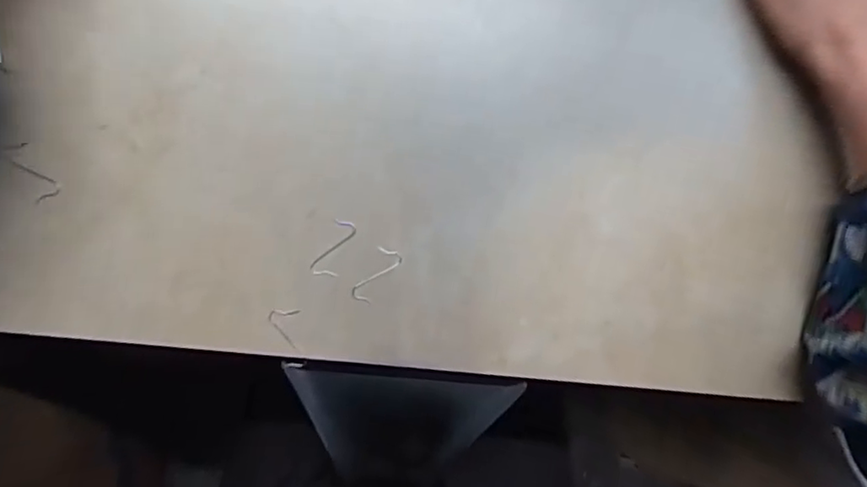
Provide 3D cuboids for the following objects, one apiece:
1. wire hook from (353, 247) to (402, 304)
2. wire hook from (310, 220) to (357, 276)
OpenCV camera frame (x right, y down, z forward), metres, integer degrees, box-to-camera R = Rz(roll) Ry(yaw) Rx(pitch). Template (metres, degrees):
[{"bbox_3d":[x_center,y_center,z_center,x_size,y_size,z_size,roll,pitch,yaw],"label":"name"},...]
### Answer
[{"bbox_3d":[-0.032,0.019,0.356,0.016,0.004,0.035,31,89,-8],"label":"wire hook"},{"bbox_3d":[-0.057,0.003,0.352,0.016,0.004,0.035,22,90,-9],"label":"wire hook"}]

